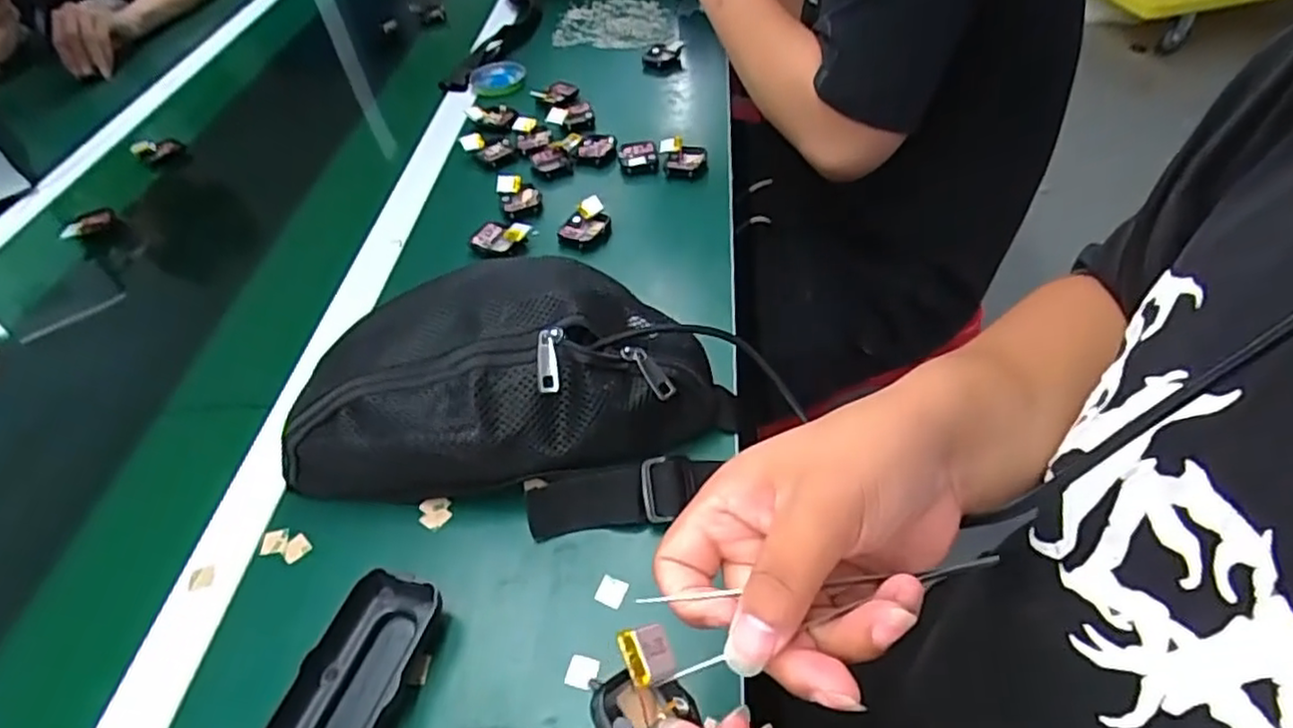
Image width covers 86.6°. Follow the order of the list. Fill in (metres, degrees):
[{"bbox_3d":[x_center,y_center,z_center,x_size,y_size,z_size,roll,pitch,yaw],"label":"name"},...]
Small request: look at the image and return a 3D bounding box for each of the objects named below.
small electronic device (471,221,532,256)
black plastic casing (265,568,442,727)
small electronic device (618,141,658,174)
[{"bbox_3d":[-0.130,-0.114,0.604,0.052,0.013,0.038,17,52,21],"label":"small electronic device"},{"bbox_3d":[-0.153,0.164,0.356,0.051,0.025,0.108,14,51,19],"label":"black plastic casing"},{"bbox_3d":[-0.008,-0.204,0.679,0.039,0.015,0.040,-3,47,6],"label":"small electronic device"}]

